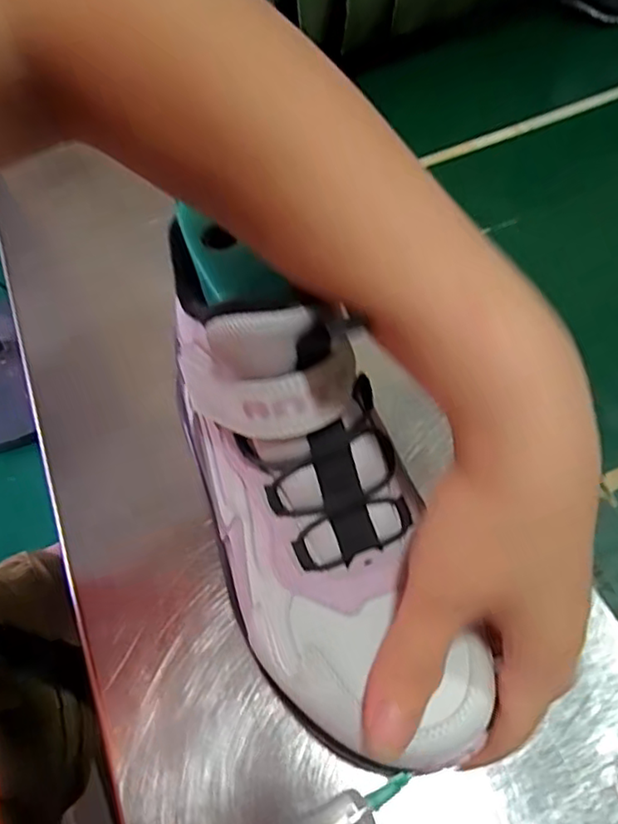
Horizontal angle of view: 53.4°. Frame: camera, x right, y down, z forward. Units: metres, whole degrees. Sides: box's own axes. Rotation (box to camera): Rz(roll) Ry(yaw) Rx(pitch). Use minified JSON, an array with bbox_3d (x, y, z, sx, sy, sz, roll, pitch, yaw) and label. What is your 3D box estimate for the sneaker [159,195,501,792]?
[{"bbox_3d":[-0.002,0.025,0.241,0.083,0.098,0.219,-20,91,-10],"label":"sneaker"}]

